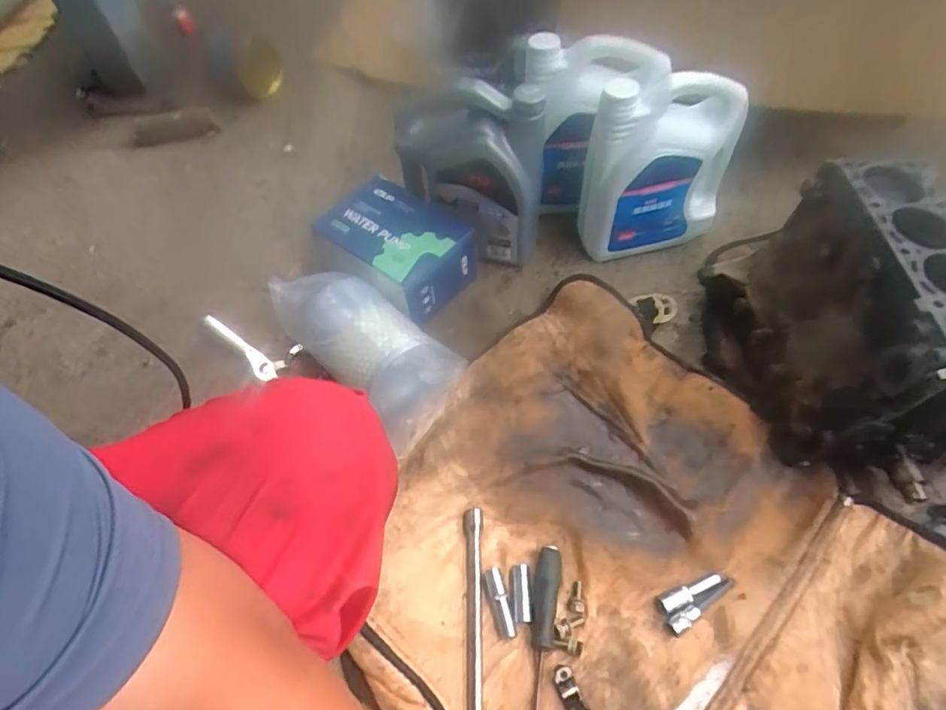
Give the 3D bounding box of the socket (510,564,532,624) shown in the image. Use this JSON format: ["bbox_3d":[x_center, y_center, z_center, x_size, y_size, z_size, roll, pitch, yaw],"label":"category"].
[{"bbox_3d":[0.057,0.284,0.660,0.022,0.021,0.063,-4,71,1],"label":"socket"}]

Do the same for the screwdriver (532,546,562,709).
[{"bbox_3d":[0.074,0.345,0.613,0.030,0.038,0.261,6,58,7],"label":"screwdriver"}]

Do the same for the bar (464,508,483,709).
[{"bbox_3d":[0.000,0.309,0.657,0.020,0.017,0.248,-1,58,2],"label":"bar"}]

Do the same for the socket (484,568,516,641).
[{"bbox_3d":[0.031,0.293,0.654,0.021,0.014,0.078,-14,58,-5],"label":"socket"}]

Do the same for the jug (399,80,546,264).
[{"bbox_3d":[-0.006,-0.297,0.899,0.236,0.277,0.132,20,61,15],"label":"jug"}]

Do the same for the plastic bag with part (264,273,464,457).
[{"bbox_3d":[-0.155,-0.022,0.824,0.305,0.102,0.130,38,67,23],"label":"plastic bag with part"}]

